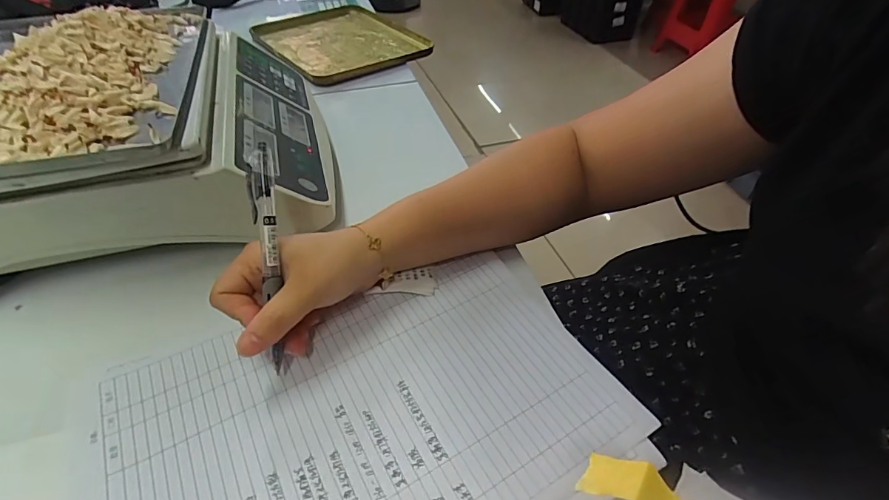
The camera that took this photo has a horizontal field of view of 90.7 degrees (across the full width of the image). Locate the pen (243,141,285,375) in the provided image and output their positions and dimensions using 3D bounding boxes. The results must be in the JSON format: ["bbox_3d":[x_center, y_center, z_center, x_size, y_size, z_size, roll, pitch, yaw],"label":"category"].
[{"bbox_3d":[-0.106,0.005,0.266,0.015,0.137,0.007,-5,3,-6],"label":"pen"}]

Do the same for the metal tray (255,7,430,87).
[{"bbox_3d":[-0.165,-0.327,0.688,0.207,0.018,0.266,-27,53,-24],"label":"metal tray"}]

